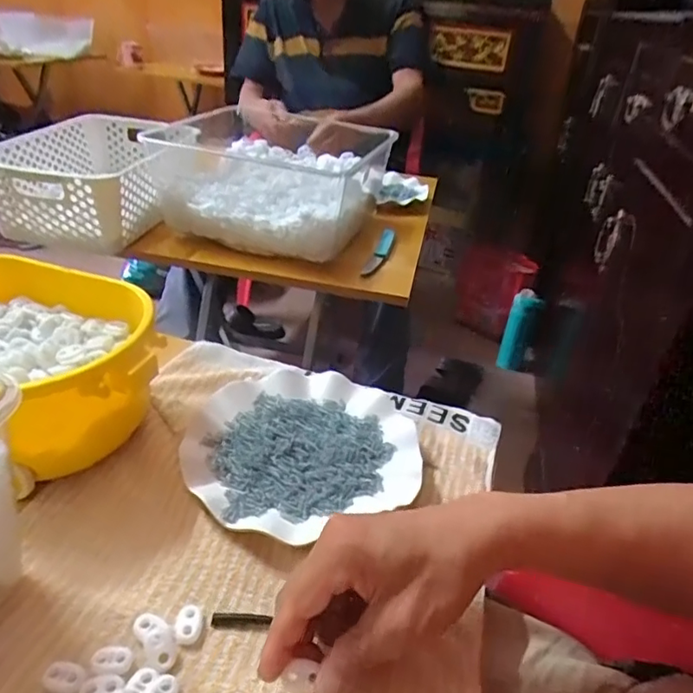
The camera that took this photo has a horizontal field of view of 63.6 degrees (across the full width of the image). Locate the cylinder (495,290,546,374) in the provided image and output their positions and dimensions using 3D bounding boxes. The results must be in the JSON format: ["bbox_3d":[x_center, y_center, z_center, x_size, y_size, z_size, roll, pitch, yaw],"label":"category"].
[{"bbox_3d":[0.466,-0.024,1.479,0.099,0.238,0.081,16,34,17],"label":"cylinder"}]

